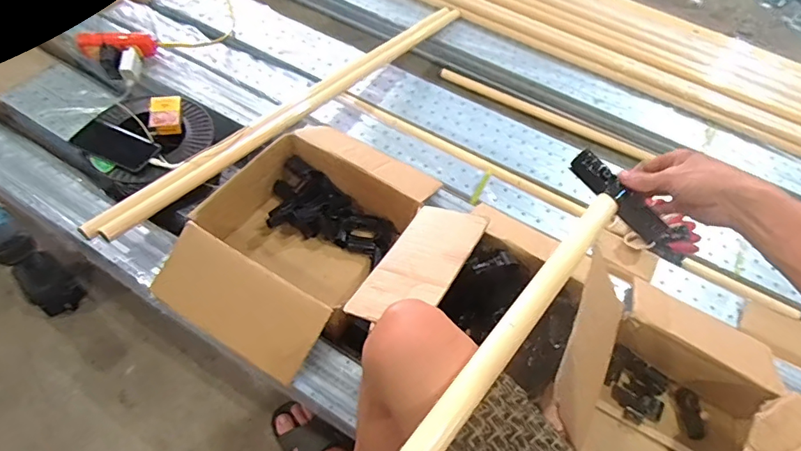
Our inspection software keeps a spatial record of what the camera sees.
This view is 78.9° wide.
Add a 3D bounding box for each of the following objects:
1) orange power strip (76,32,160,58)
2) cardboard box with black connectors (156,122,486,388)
[{"bbox_3d":[-0.647,-0.414,1.119,0.159,0.047,0.067,-12,55,-32],"label":"orange power strip"},{"bbox_3d":[-0.135,0.032,0.904,0.486,0.183,0.489,28,58,15],"label":"cardboard box with black connectors"}]

